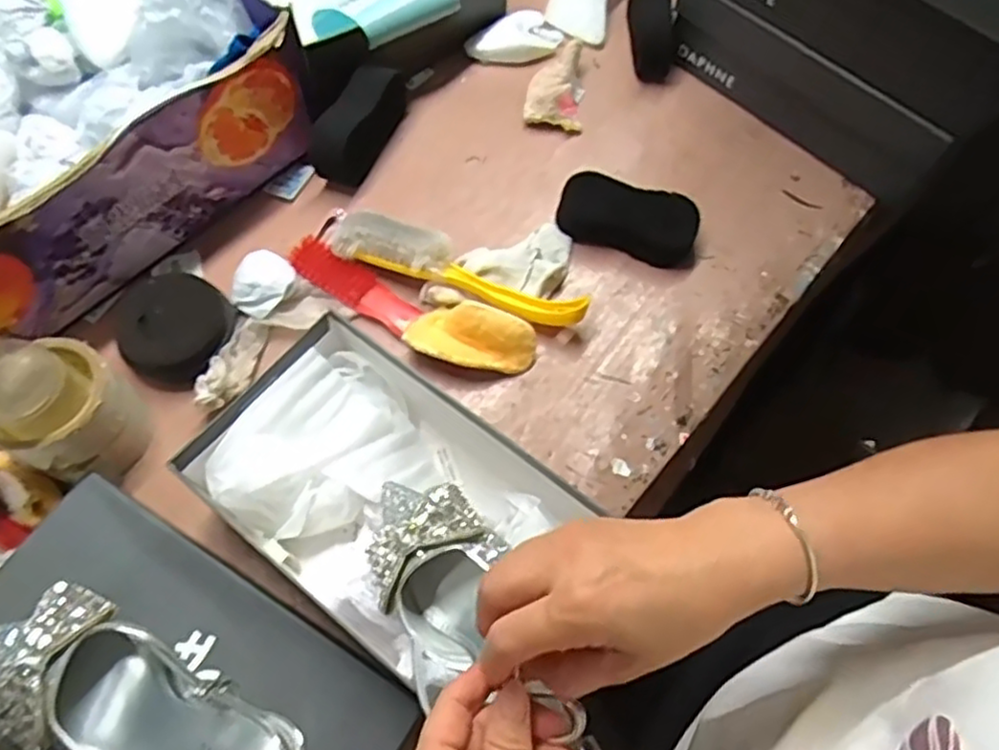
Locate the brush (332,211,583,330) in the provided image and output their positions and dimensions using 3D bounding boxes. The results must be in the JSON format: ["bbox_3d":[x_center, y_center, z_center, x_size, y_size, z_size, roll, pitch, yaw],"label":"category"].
[{"bbox_3d":[-0.034,-0.099,0.608,0.235,0.040,0.060,19,65,8],"label":"brush"}]

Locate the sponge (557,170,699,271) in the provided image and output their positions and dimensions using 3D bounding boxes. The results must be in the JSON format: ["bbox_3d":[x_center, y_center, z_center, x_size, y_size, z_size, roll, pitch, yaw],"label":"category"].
[{"bbox_3d":[0.120,-0.146,0.640,0.128,0.032,0.056,20,65,9],"label":"sponge"}]

